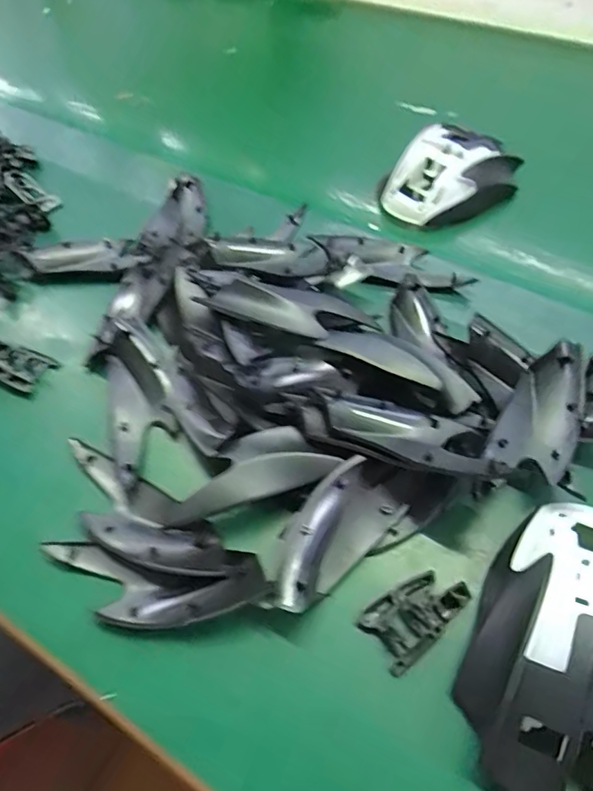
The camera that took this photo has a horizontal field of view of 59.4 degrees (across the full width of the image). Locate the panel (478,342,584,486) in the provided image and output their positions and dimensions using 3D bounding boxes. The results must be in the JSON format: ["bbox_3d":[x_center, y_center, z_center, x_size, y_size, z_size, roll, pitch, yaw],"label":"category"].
[{"bbox_3d":[0.114,0.006,0.236,0.033,0.018,0.067,26,57,20],"label":"panel"}]

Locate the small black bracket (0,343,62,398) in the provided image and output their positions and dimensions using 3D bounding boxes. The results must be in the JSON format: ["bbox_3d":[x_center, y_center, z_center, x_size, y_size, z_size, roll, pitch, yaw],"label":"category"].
[{"bbox_3d":[-0.160,-0.017,0.295,0.042,0.007,0.027,25,57,19],"label":"small black bracket"}]

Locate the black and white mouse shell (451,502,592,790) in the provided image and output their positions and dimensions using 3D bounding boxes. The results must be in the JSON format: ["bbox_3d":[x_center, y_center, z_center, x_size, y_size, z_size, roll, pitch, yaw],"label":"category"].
[{"bbox_3d":[0.103,0.090,0.191,0.065,0.036,0.112,18,55,15],"label":"black and white mouse shell"}]

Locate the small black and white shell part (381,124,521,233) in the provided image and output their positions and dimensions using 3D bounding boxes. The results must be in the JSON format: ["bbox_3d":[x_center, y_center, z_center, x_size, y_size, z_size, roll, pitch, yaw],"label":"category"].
[{"bbox_3d":[0.110,-0.154,0.371,0.080,0.039,0.076,20,56,16],"label":"small black and white shell part"}]

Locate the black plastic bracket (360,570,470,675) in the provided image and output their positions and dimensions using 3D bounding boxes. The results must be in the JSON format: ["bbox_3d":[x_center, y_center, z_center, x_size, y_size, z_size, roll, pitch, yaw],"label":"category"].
[{"bbox_3d":[0.049,0.089,0.213,0.042,0.009,0.025,-33,58,-22],"label":"black plastic bracket"}]

